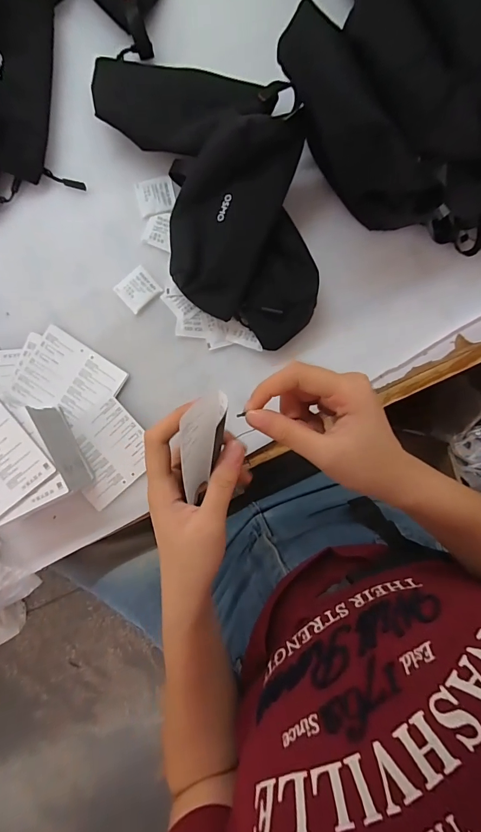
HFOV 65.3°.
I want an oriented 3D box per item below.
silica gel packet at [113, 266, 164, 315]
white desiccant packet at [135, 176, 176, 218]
[{"bbox_3d":[-0.113,-0.140,0.412,0.041,0.004,0.039,-40,92,-1],"label":"silica gel packet"},{"bbox_3d":[-0.094,-0.245,0.419,0.041,0.008,0.042,-10,91,-2],"label":"white desiccant packet"}]

